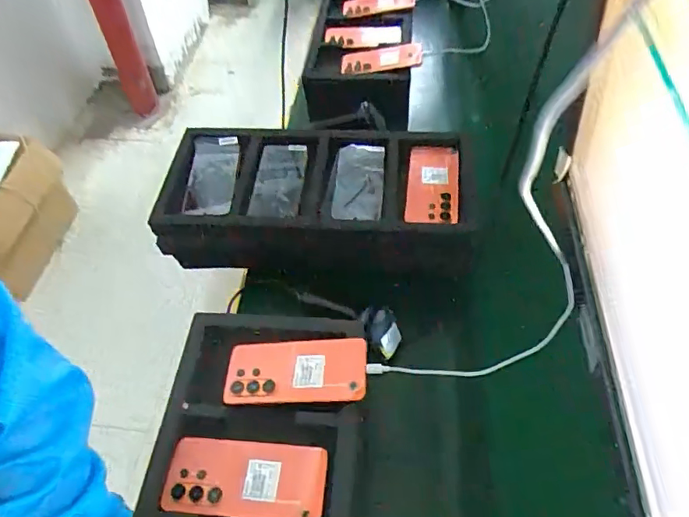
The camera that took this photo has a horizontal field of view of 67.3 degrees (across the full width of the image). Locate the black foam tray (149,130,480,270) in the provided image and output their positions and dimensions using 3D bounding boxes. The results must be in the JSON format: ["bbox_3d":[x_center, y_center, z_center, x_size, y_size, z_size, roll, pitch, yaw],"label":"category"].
[{"bbox_3d":[-0.042,-0.104,0.842,0.469,0.090,0.239,2,53,3],"label":"black foam tray"}]

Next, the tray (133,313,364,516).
[{"bbox_3d":[-0.108,0.268,0.507,0.217,0.059,0.484,4,53,4],"label":"tray"}]

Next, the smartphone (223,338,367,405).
[{"bbox_3d":[-0.058,0.133,0.615,0.167,0.010,0.077,-5,58,10],"label":"smartphone"}]

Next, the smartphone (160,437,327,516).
[{"bbox_3d":[-0.105,0.235,0.552,0.167,0.008,0.077,4,53,4],"label":"smartphone"}]

